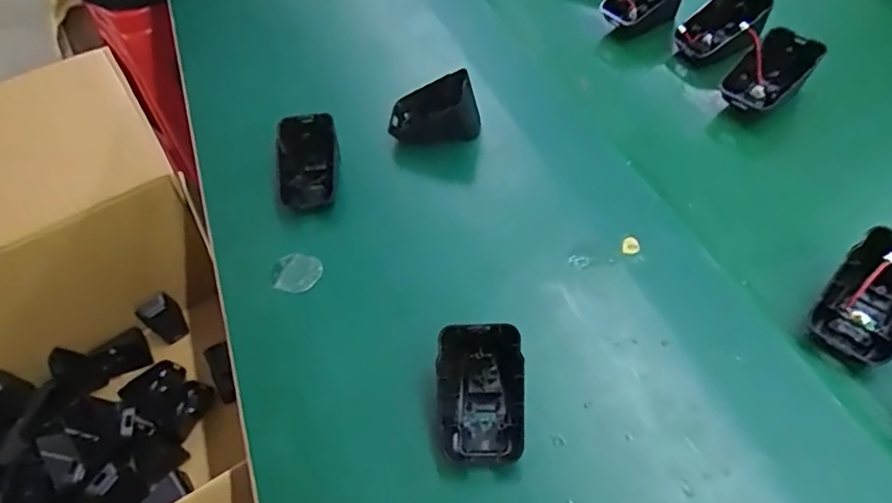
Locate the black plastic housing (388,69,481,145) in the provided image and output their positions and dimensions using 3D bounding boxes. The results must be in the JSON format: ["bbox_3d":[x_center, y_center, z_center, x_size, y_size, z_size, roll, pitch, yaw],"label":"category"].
[{"bbox_3d":[-0.010,-0.107,0.440,0.070,0.042,0.046,4,54,11],"label":"black plastic housing"}]

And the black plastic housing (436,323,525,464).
[{"bbox_3d":[0.018,0.073,0.304,0.045,0.040,0.058,-1,53,8],"label":"black plastic housing"}]

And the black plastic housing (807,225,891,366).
[{"bbox_3d":[0.230,0.024,0.311,0.042,0.021,0.069,36,101,27],"label":"black plastic housing"}]

